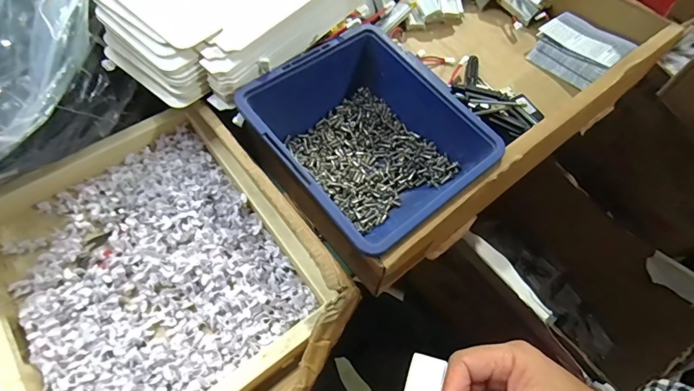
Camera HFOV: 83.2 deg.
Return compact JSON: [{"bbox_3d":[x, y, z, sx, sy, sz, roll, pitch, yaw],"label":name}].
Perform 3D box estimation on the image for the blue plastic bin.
[{"bbox_3d":[0.016,-0.037,0.274,0.129,0.060,0.140,-35,69,-20],"label":"blue plastic bin"}]

